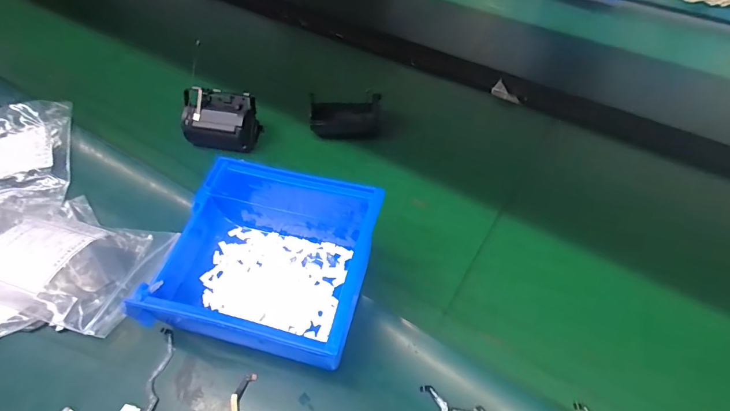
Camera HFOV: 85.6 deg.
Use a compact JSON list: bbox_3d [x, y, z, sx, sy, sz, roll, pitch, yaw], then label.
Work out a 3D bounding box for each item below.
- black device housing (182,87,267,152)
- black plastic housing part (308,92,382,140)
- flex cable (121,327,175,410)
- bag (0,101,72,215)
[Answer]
[{"bbox_3d":[-0.143,-0.086,0.391,0.066,0.044,0.046,9,52,7],"label":"black device housing"},{"bbox_3d":[-0.019,-0.094,0.405,0.070,0.037,0.033,-1,52,-2],"label":"black plastic housing part"},{"bbox_3d":[-0.135,0.106,0.254,0.018,0.004,0.054,7,52,5],"label":"flex cable"},{"bbox_3d":[-0.331,-0.046,0.363,0.097,0.017,0.140,-17,54,-14],"label":"bag"}]

